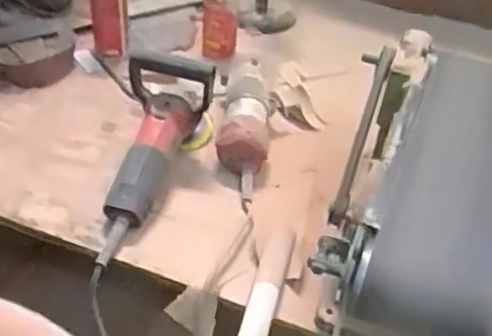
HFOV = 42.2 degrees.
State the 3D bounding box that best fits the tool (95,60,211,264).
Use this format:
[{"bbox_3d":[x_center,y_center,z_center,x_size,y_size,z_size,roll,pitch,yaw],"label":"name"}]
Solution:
[{"bbox_3d":[-0.152,-0.007,0.918,0.146,0.156,0.320,14,63,12],"label":"tool"}]

